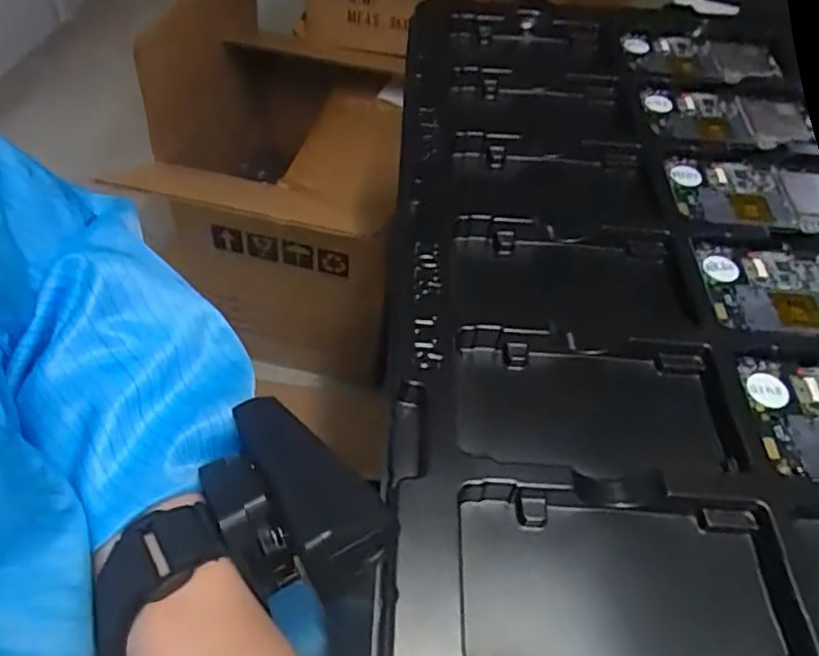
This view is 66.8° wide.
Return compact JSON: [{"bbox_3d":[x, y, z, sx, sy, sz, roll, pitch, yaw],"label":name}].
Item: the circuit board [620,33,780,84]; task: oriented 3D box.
[{"bbox_3d":[0.242,-0.224,0.515,0.122,0.006,0.058,5,52,-4],"label":"circuit board"}]

